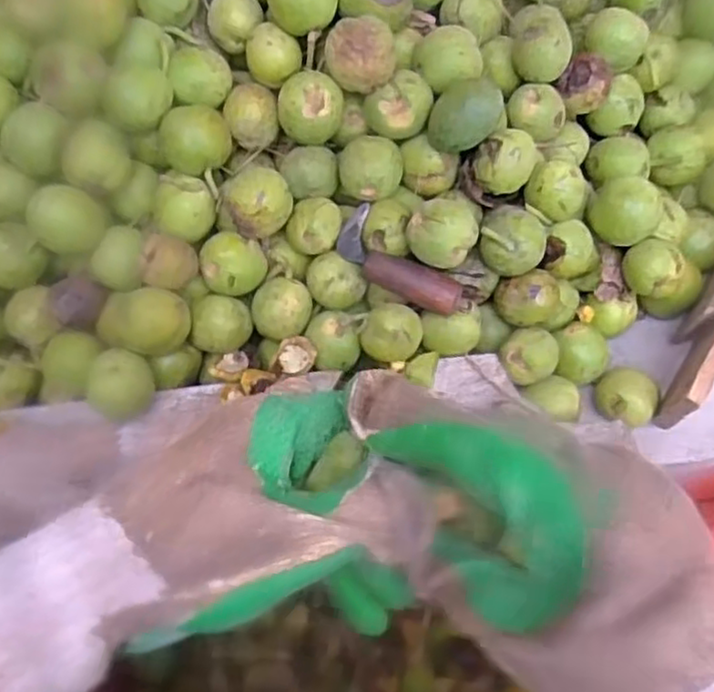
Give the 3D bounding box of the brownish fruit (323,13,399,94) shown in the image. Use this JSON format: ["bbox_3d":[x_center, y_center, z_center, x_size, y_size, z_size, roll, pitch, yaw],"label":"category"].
[{"bbox_3d":[0.003,-0.198,0.484,0.047,0.043,0.042,-5,66,0],"label":"brownish fruit"}]

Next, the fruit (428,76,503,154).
[{"bbox_3d":[0.074,-0.158,0.485,0.050,0.040,0.044,-3,66,2],"label":"fruit"}]

